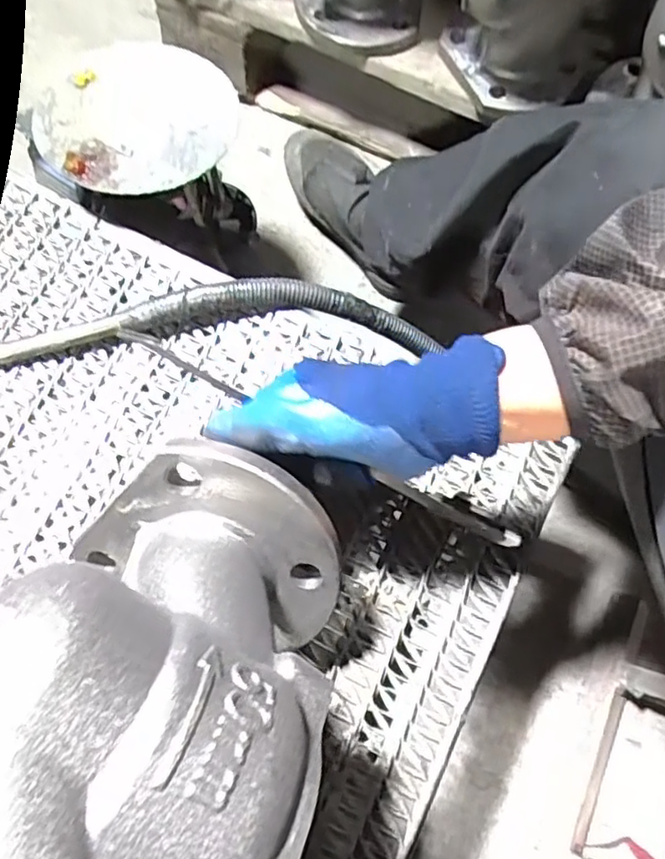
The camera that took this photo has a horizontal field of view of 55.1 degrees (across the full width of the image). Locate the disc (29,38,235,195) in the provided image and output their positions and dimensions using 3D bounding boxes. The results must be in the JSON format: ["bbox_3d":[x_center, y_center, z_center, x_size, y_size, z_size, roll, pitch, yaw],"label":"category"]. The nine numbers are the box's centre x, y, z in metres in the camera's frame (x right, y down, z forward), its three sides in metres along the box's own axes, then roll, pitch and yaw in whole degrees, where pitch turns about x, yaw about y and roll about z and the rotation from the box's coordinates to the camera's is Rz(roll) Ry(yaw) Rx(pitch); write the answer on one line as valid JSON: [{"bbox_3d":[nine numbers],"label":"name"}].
[{"bbox_3d":[-0.168,-0.268,0.539,0.159,0.015,0.161,1,69,-2],"label":"disc"}]

